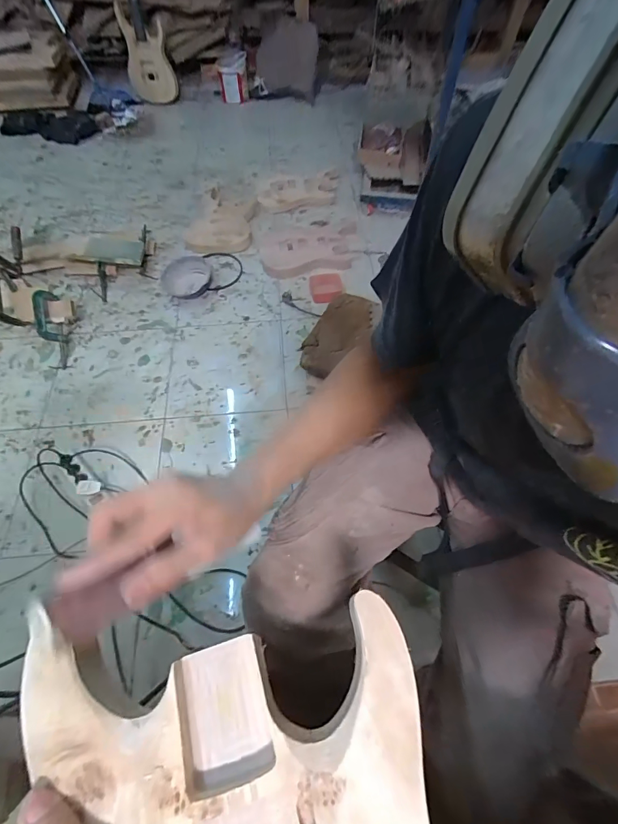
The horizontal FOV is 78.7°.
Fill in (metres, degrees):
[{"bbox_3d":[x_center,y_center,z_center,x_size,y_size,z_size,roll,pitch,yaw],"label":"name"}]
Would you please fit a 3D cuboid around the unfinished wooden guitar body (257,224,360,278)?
[{"bbox_3d":[-0.004,-0.732,1.653,0.423,0.043,0.328,-10,60,-6],"label":"unfinished wooden guitar body"}]

